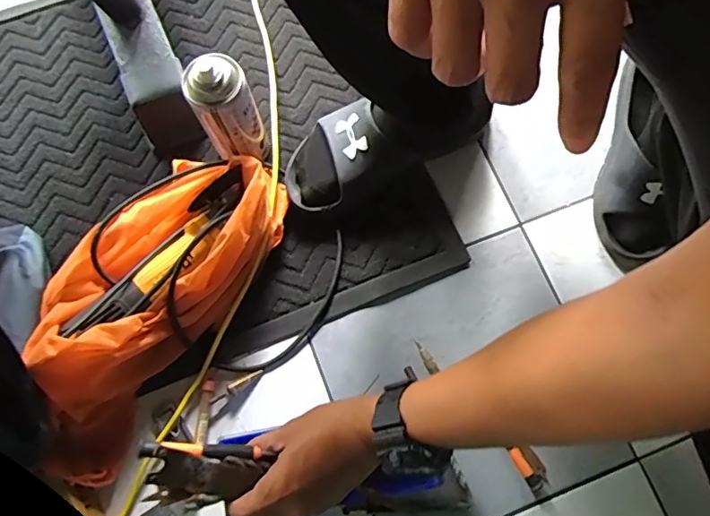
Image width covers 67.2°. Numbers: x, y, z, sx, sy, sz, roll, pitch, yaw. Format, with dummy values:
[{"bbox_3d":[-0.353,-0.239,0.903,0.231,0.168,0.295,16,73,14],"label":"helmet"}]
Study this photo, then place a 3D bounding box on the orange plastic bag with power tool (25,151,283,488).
[{"bbox_3d":[-0.239,0.036,0.591,0.170,0.123,0.388,32,77,8],"label":"orange plastic bag with power tool"}]

